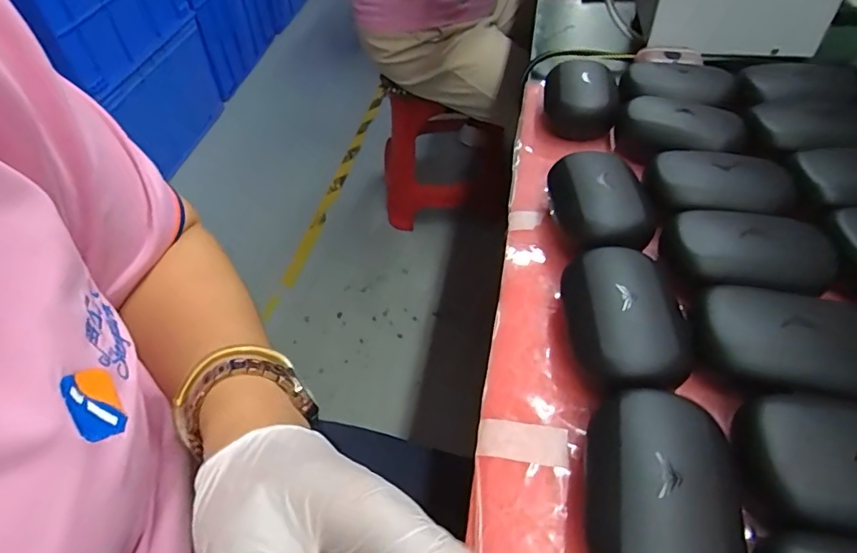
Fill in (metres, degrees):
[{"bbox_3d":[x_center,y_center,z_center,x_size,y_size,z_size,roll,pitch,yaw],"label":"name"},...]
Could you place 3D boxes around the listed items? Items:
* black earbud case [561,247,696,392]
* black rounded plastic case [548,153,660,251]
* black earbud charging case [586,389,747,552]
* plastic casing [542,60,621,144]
[{"bbox_3d":[0.100,0.024,0.269,0.058,0.036,0.084,-5,47,0],"label":"black earbud case"},{"bbox_3d":[0.106,-0.043,0.324,0.053,0.034,0.086,-4,47,1],"label":"black rounded plastic case"},{"bbox_3d":[0.094,0.092,0.209,0.058,0.037,0.083,3,48,7],"label":"black earbud charging case"},{"bbox_3d":[0.125,-0.147,0.423,0.056,0.041,0.074,5,48,9],"label":"plastic casing"}]

